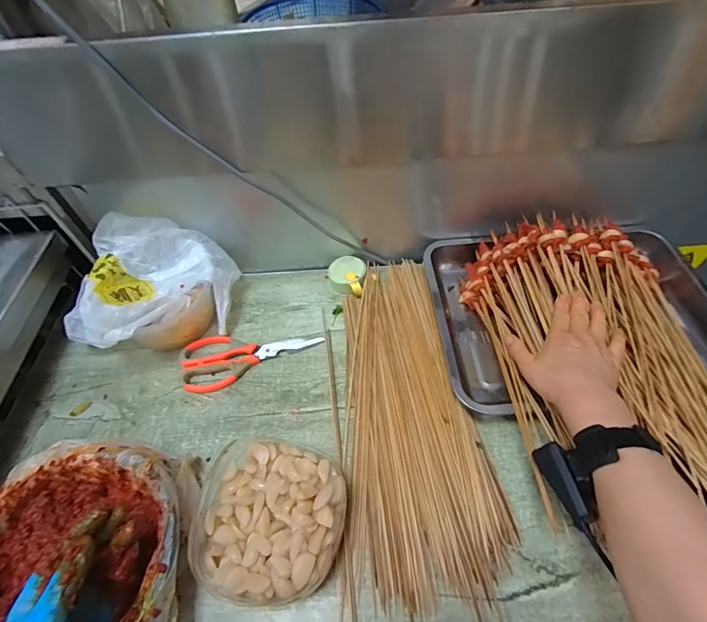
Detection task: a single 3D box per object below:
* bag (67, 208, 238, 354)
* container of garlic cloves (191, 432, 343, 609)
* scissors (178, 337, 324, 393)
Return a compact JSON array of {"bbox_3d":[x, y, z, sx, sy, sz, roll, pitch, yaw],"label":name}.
[{"bbox_3d":[-0.288,-0.028,0.538,0.198,0.114,0.187,3,55,5],"label":"bag"},{"bbox_3d":[-0.087,0.216,0.394,0.150,0.069,0.143,14,57,12],"label":"container of garlic cloves"},{"bbox_3d":[-0.154,0.055,0.553,0.198,0.017,0.080,-22,57,-13],"label":"scissors"}]

